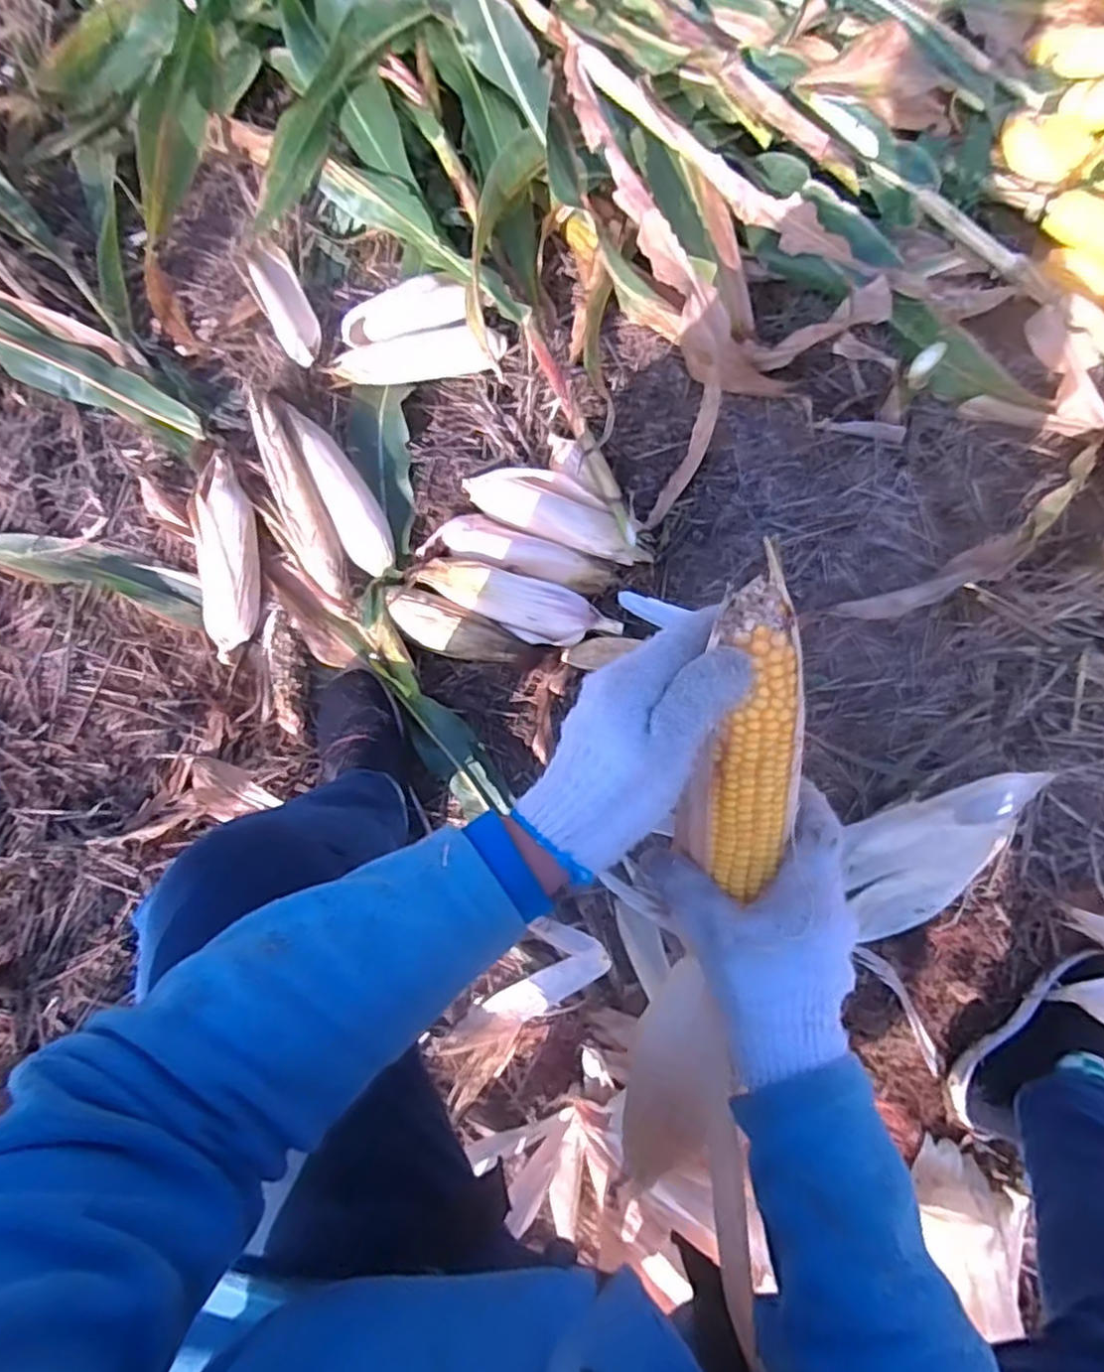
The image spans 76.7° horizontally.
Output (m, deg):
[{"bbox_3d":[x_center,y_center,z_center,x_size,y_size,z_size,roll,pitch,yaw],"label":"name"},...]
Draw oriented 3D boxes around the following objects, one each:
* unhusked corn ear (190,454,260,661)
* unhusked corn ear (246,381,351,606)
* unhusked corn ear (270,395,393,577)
[{"bbox_3d":[-0.399,-0.155,0.853,0.075,0.066,0.238,-6,76,-1],"label":"unhusked corn ear"},{"bbox_3d":[-0.314,-0.228,0.850,0.062,0.049,0.277,-23,77,-5],"label":"unhusked corn ear"},{"bbox_3d":[-0.267,-0.255,0.874,0.061,0.057,0.248,-26,77,-6],"label":"unhusked corn ear"}]

